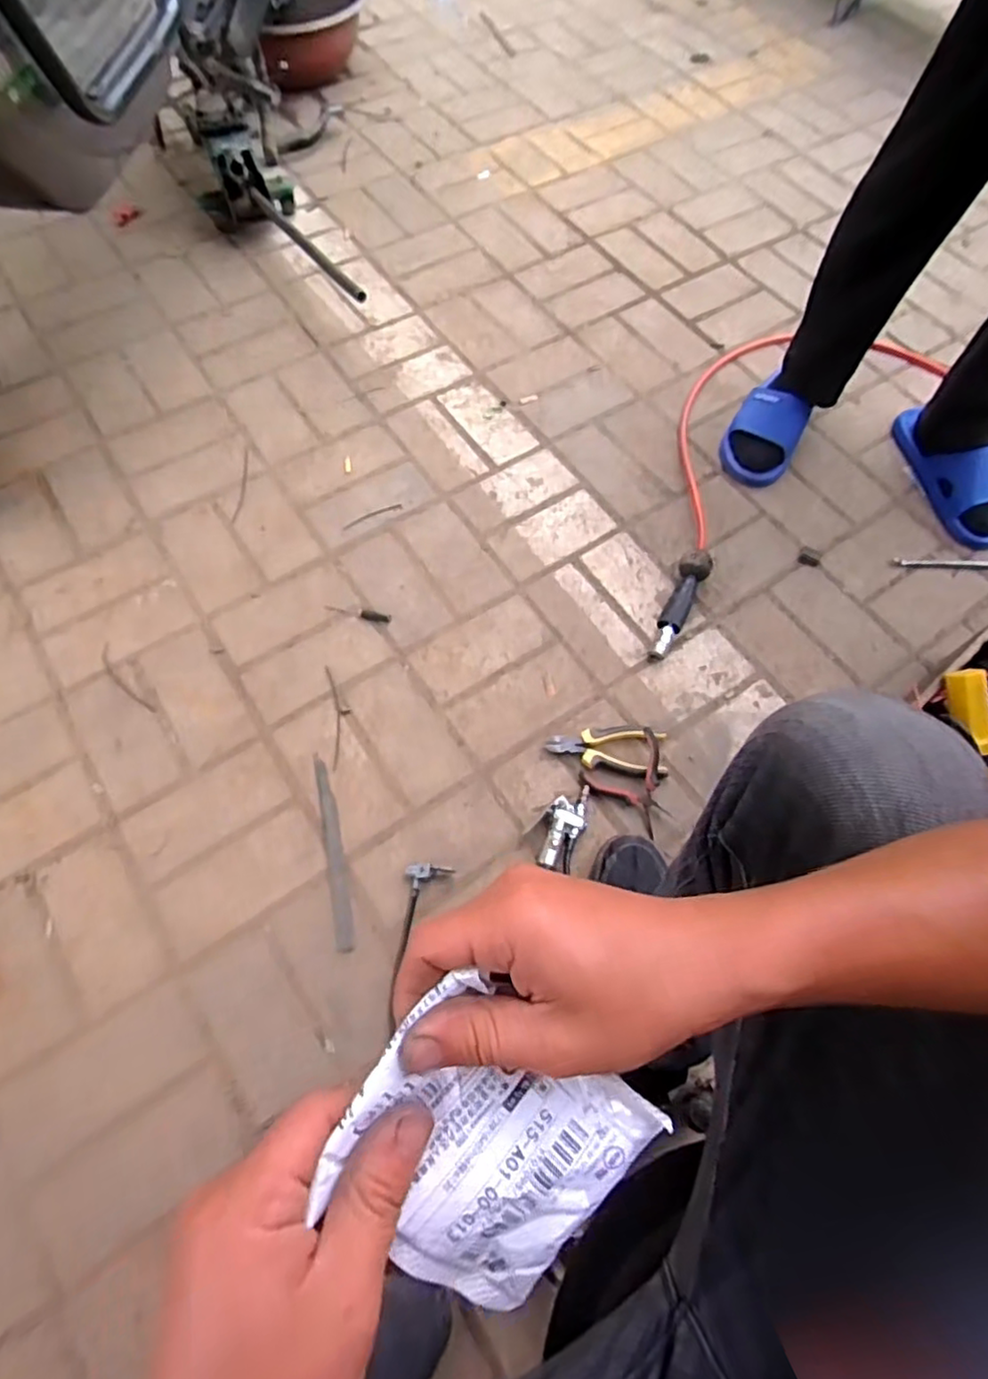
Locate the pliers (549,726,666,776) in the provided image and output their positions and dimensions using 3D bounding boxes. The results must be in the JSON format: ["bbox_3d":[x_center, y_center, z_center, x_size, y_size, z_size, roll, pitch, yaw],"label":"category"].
[{"bbox_3d":[0.142,0.074,0.784,0.144,0.027,0.056,4,68,-1],"label":"pliers"}]

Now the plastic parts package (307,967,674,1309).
[{"bbox_3d":[-0.004,0.167,0.236,0.100,0.025,0.092,40,78,-2],"label":"plastic parts package"}]

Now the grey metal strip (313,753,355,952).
[{"bbox_3d":[-0.188,0.185,0.748,0.022,0.007,0.229,-11,69,-7],"label":"grey metal strip"}]

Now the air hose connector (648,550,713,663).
[{"bbox_3d":[0.255,-0.116,0.876,0.039,0.039,0.172,25,69,7],"label":"air hose connector"}]

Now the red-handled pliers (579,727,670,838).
[{"bbox_3d":[0.178,0.103,0.770,0.108,0.036,0.098,38,71,12],"label":"red-handled pliers"}]

